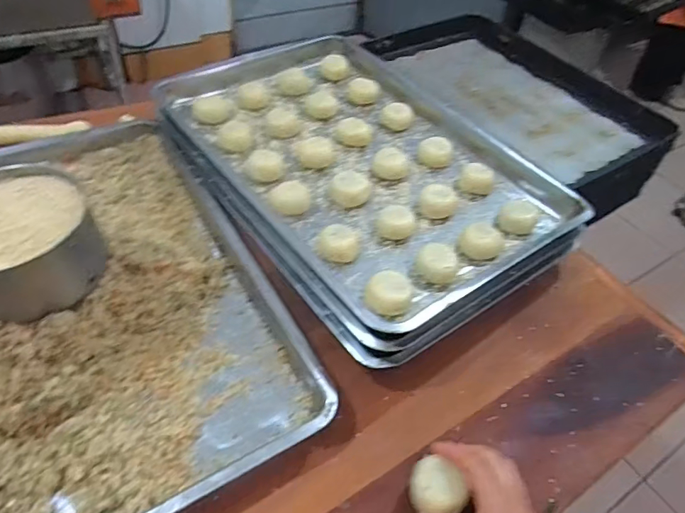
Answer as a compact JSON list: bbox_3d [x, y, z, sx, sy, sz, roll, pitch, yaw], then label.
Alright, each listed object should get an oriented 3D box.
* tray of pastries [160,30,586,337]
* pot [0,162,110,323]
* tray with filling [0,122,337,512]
[{"bbox_3d":[0.021,-0.159,0.719,0.402,0.050,0.594,-28,56,-28],"label":"tray of pastries"},{"bbox_3d":[-0.310,-0.017,0.457,0.137,0.074,0.129,3,47,-4],"label":"pot"},{"bbox_3d":[-0.319,0.024,0.554,0.385,0.103,0.602,-23,54,-25],"label":"tray with filling"}]

